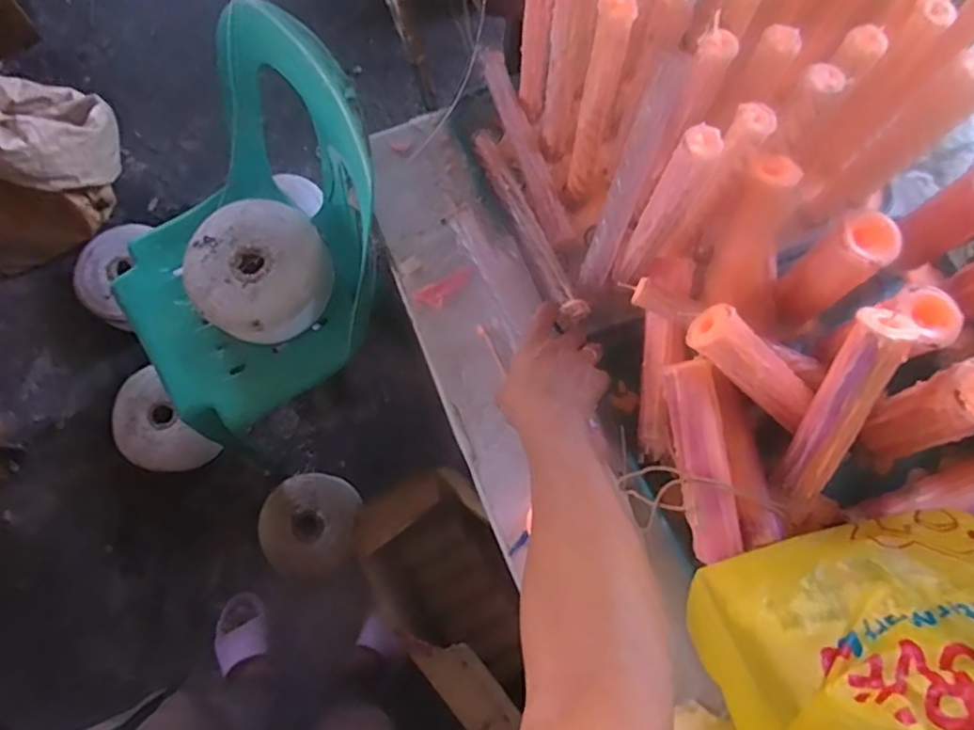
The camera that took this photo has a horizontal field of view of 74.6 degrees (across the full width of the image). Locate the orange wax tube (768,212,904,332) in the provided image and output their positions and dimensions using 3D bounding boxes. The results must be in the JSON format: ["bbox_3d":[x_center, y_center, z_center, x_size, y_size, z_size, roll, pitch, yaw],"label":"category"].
[{"bbox_3d":[0.342,-0.092,0.645,0.067,0.151,0.068,-39,80,-7],"label":"orange wax tube"}]

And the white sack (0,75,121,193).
[{"bbox_3d":[-0.973,-0.518,1.341,0.285,0.205,0.317,-43,81,-7],"label":"white sack"}]

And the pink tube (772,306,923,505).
[{"bbox_3d":[0.321,0.047,0.587,0.047,0.213,0.047,12,34,3],"label":"pink tube"}]

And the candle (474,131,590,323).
[{"bbox_3d":[0.043,-0.159,0.718,0.030,0.020,0.257,-24,73,-4],"label":"candle"}]

